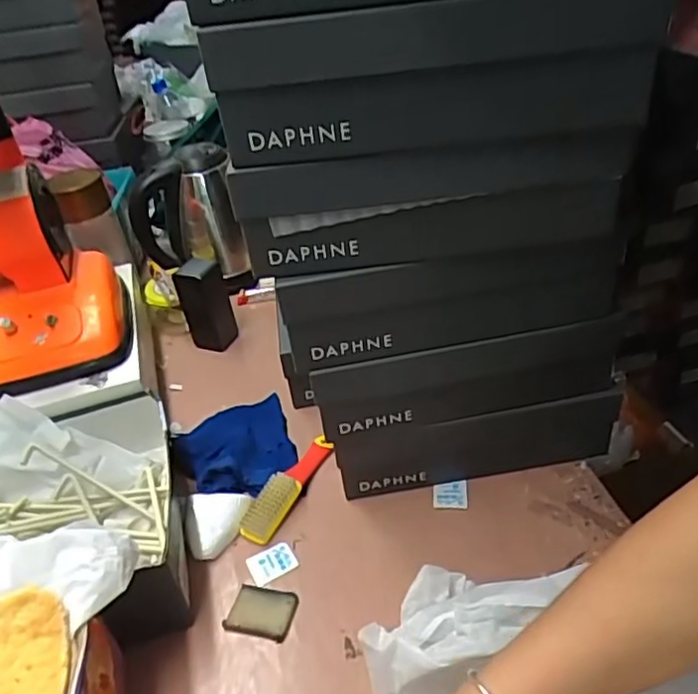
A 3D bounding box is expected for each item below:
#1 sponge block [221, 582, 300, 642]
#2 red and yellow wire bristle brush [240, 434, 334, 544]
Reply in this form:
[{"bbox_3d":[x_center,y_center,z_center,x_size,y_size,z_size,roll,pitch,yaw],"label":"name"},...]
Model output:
[{"bbox_3d":[-0.082,0.251,0.616,0.061,0.007,0.049,5,39,16],"label":"sponge block"},{"bbox_3d":[-0.067,0.152,0.724,0.031,0.029,0.148,15,42,26],"label":"red and yellow wire bristle brush"}]

